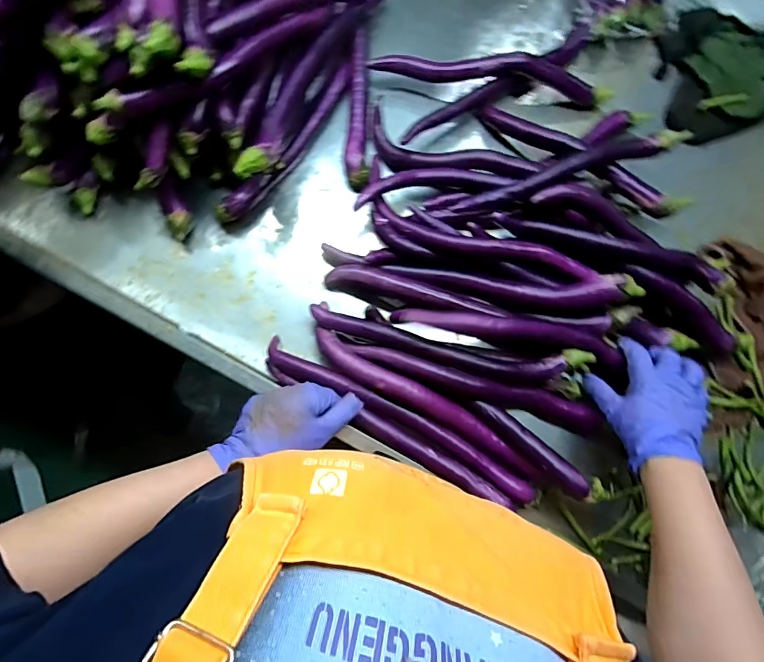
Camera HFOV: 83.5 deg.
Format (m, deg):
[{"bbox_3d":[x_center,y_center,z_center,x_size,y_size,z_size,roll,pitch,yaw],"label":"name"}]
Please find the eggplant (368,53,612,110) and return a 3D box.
[{"bbox_3d":[0.165,-0.353,0.599,0.349,0.059,0.032,1,81,-5],"label":"eggplant"}]

